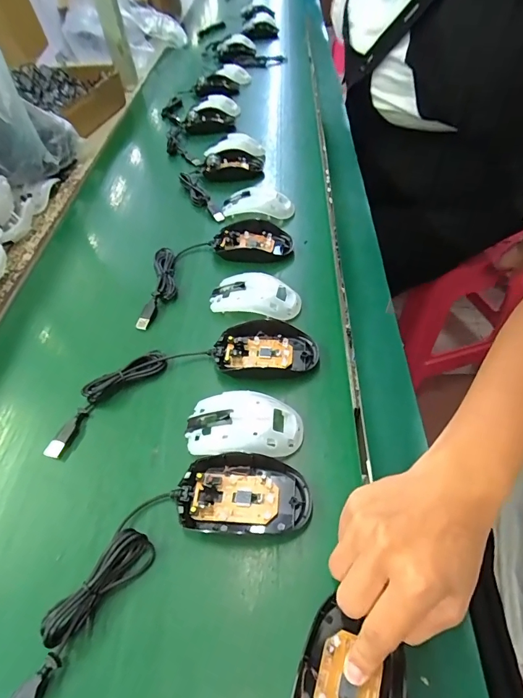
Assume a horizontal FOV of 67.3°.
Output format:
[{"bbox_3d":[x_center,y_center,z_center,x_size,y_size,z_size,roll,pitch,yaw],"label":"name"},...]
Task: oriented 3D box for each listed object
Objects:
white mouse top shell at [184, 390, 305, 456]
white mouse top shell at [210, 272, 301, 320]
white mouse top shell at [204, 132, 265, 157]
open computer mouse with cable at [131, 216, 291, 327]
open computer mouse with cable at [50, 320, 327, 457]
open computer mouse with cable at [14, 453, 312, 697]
[{"bbox_3d":[-0.016,0.066,0.346,0.101,0.029,0.059,2,52,6],"label":"white mouse top shell"},{"bbox_3d":[-0.008,-0.059,0.448,0.101,0.027,0.052,11,53,13],"label":"white mouse top shell"},{"bbox_3d":[-0.046,-0.339,0.660,0.095,0.028,0.047,-16,50,-3],"label":"white mouse top shell"},{"bbox_3d":[-0.069,-0.113,0.497,0.219,0.024,0.098,-28,55,-18],"label":"open computer mouse with cable"},{"bbox_3d":[-0.074,0.025,0.390,0.261,0.023,0.074,-16,52,-9],"label":"open computer mouse with cable"},{"bbox_3d":[-0.077,0.150,0.292,0.239,0.021,0.082,-27,55,-17],"label":"open computer mouse with cable"}]

